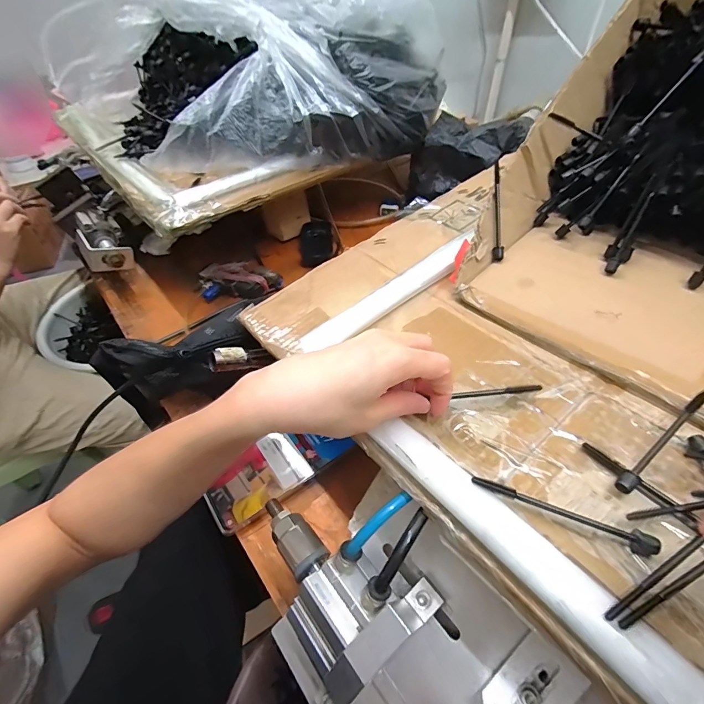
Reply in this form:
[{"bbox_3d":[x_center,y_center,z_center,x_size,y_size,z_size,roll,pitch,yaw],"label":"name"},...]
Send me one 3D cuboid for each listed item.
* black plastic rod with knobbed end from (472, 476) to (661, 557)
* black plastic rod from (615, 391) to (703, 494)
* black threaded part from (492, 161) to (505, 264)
[{"bbox_3d":[0.121,0.094,0.228,0.098,0.013,0.010,16,50,18],"label":"black plastic rod with knobbed end"},{"bbox_3d":[0.199,0.056,0.247,0.098,0.018,0.009,-30,52,-22],"label":"black plastic rod"},{"bbox_3d":[0.144,-0.139,0.386,0.011,0.006,0.097,0,88,3],"label":"black threaded part"}]

